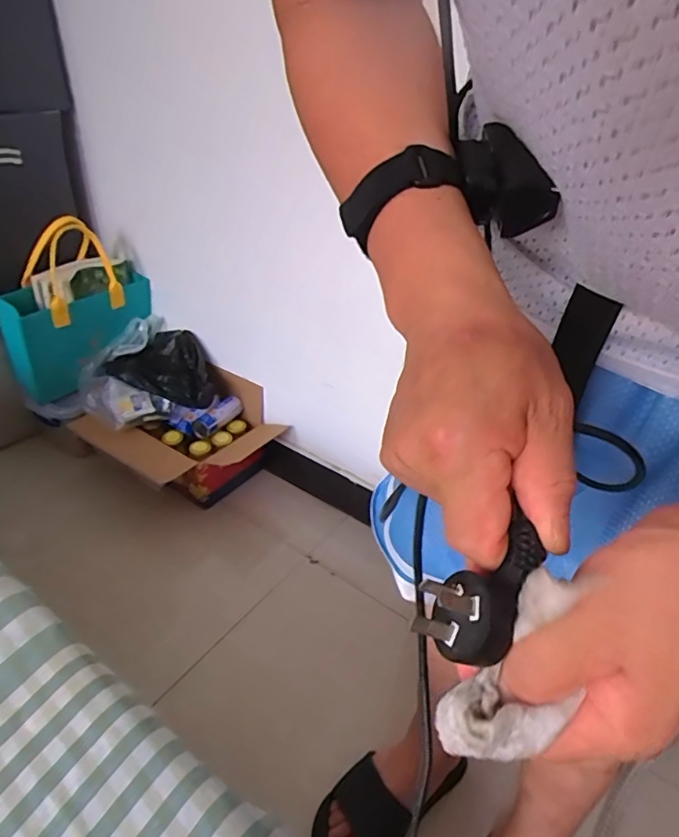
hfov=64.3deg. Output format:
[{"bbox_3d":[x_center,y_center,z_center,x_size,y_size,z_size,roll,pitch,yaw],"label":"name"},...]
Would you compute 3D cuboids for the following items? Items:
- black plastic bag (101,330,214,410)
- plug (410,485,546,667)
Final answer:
[{"bbox_3d":[-0.453,-0.138,1.403,0.333,0.110,0.177,18,37,19],"label":"black plastic bag"},{"bbox_3d":[0.059,0.071,0.229,0.033,0.035,0.062,35,73,10],"label":"plug"}]

